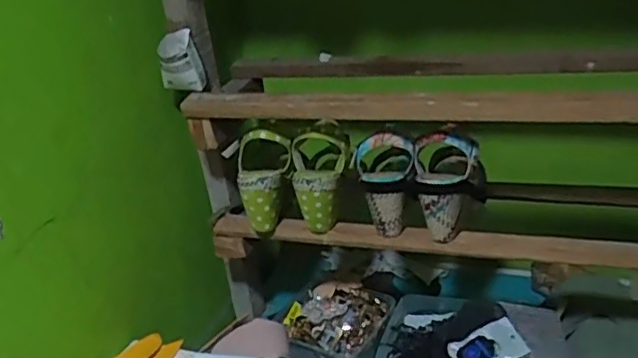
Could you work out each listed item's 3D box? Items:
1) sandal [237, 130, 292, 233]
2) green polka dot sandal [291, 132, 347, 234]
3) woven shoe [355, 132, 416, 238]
[{"bbox_3d":[-0.074,0.003,0.877,0.078,0.135,0.060,-7,25,-1],"label":"sandal"},{"bbox_3d":[0.005,0.002,0.867,0.080,0.130,0.077,-7,25,-1],"label":"green polka dot sandal"},{"bbox_3d":[0.089,0.006,0.829,0.079,0.135,0.087,-3,26,8],"label":"woven shoe"}]

